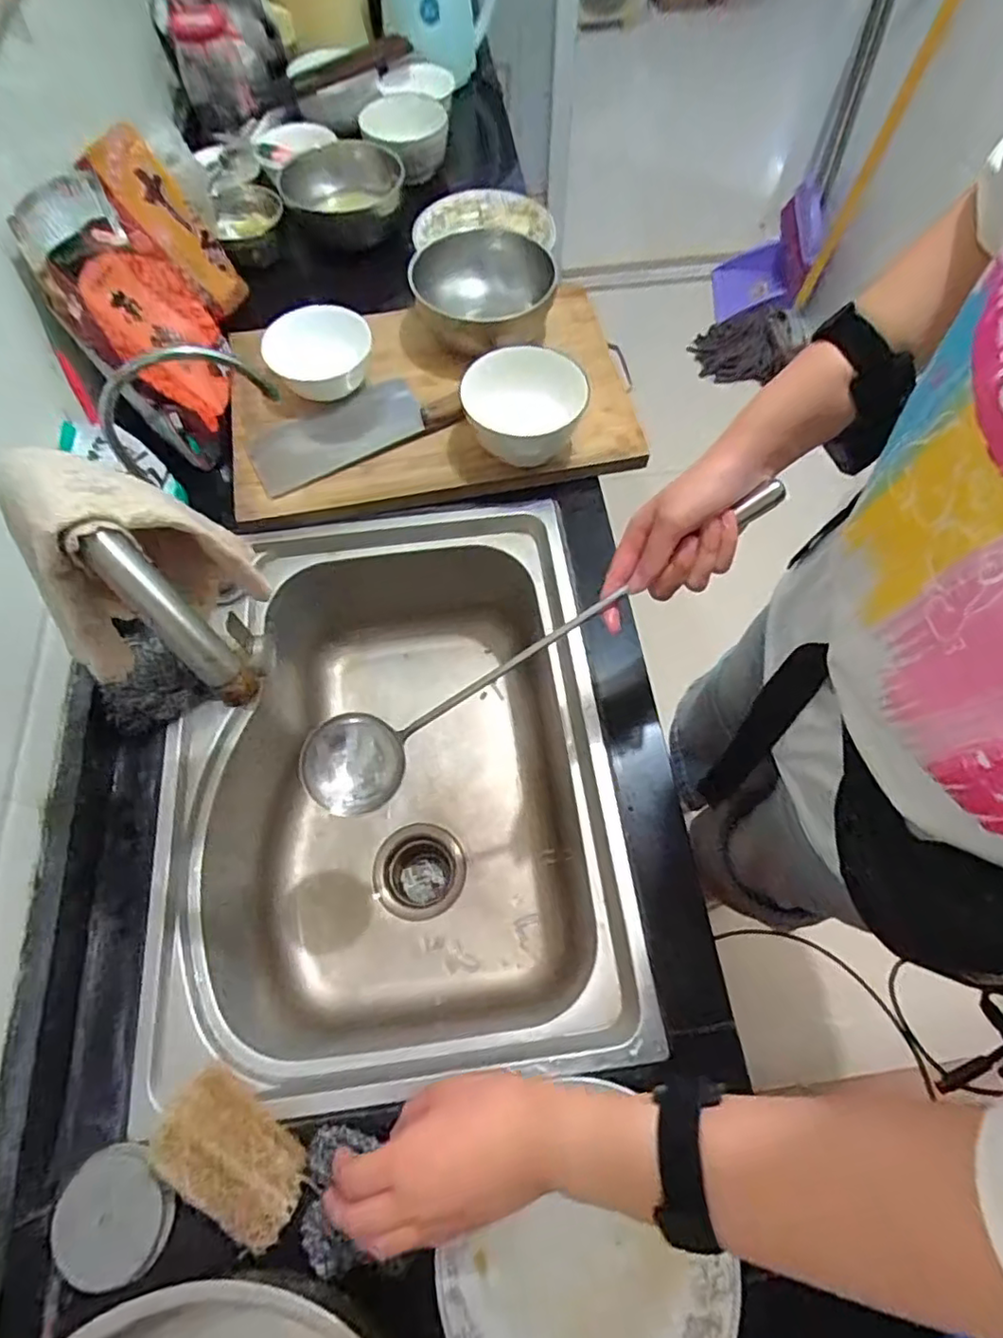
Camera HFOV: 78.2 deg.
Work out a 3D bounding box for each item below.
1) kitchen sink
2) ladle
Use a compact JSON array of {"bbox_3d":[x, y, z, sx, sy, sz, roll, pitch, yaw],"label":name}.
[{"bbox_3d":[-0.104,0.116,0.676,0.426,0.241,0.559,-7,65,-2],"label":"kitchen sink"},{"bbox_3d":[0.018,-0.008,0.465,0.416,0.046,0.072,-31,66,12],"label":"ladle"}]

